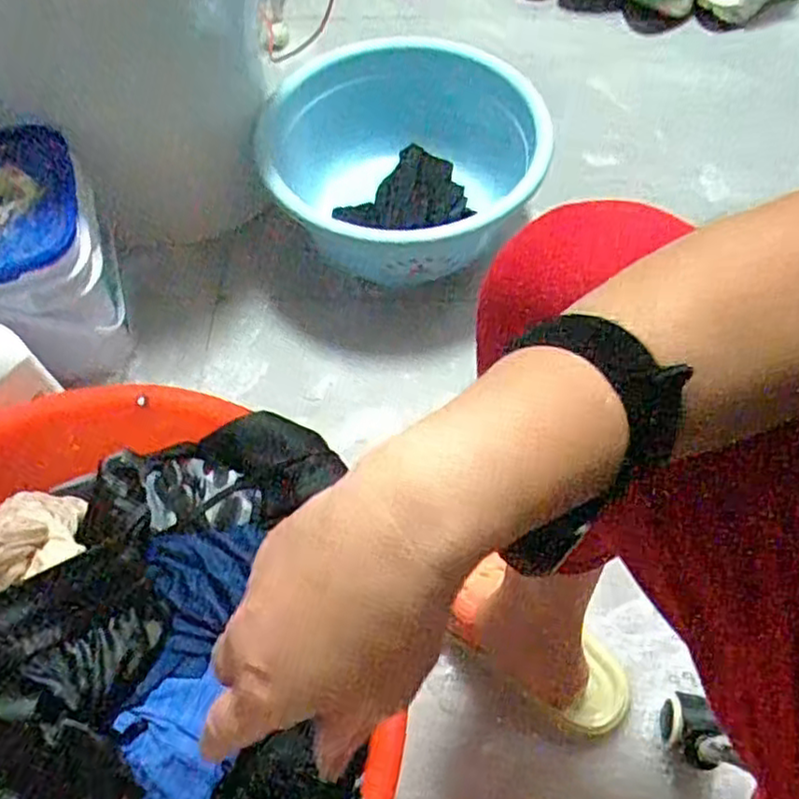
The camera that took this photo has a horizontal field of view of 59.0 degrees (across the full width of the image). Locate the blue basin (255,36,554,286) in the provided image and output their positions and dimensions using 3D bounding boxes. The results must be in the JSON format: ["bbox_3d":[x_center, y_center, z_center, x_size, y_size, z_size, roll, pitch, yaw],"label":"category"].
[{"bbox_3d":[0.005,-0.279,0.915,0.331,0.211,0.313,-1,59,1],"label":"blue basin"}]

